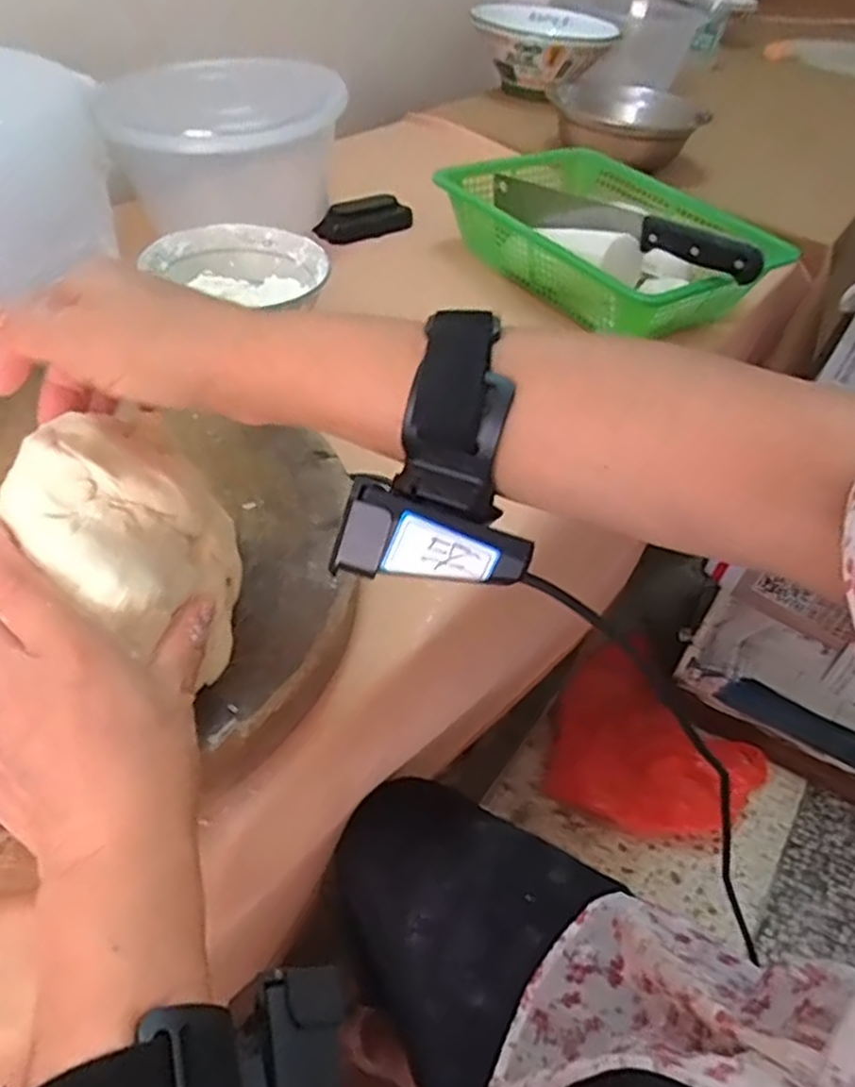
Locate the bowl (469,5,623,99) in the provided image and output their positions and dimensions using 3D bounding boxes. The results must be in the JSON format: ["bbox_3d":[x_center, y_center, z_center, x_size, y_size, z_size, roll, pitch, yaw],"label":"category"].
[{"bbox_3d":[0.170,-0.744,1.129,0.212,0.093,0.216,4,44,-4],"label":"bowl"}]

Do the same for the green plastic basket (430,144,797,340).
[{"bbox_3d":[0.175,-0.299,0.736,0.231,0.079,0.311,-28,54,-31],"label":"green plastic basket"}]

